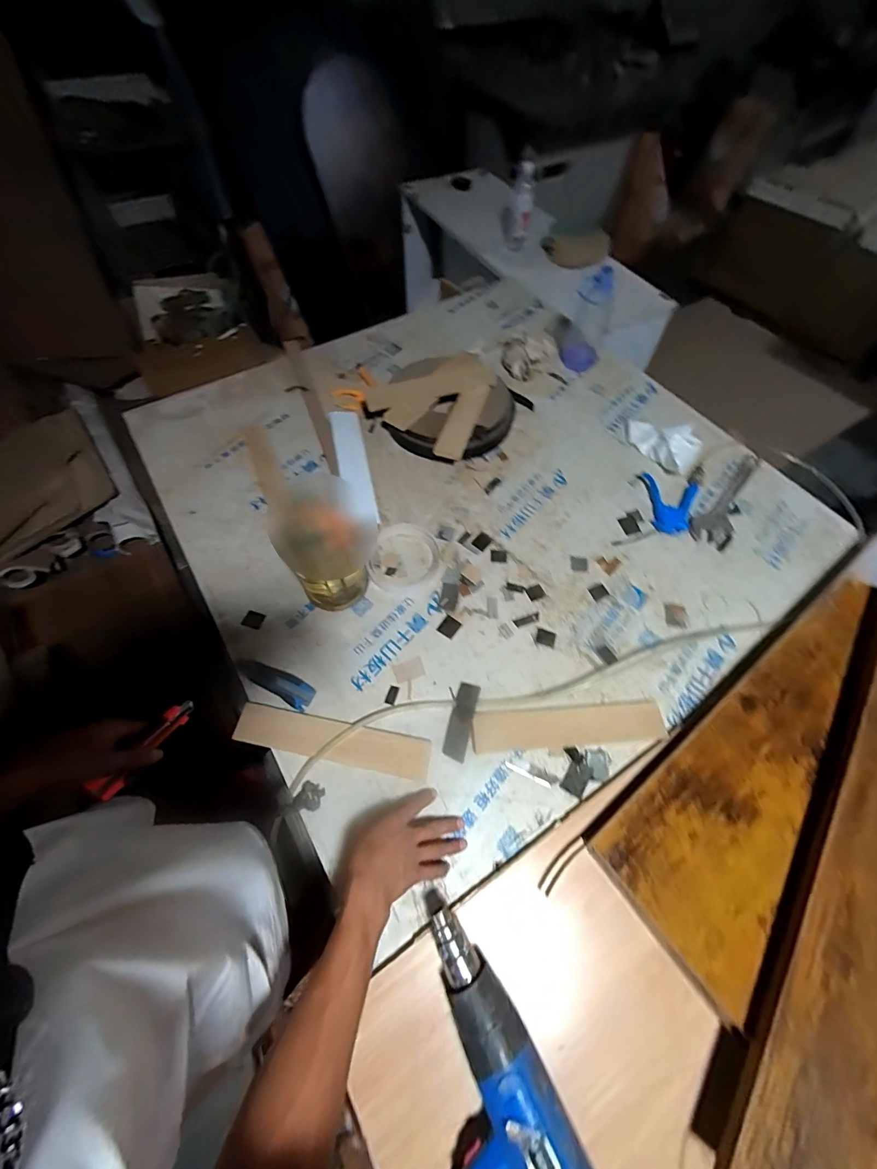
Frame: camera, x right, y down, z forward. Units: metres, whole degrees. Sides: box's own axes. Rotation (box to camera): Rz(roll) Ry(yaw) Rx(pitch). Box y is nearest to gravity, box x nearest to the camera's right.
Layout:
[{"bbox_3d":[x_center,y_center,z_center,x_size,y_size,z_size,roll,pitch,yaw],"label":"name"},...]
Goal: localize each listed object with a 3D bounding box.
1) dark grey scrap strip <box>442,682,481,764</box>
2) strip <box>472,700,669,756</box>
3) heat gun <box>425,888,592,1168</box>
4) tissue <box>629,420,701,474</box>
[{"bbox_3d":[0.037,0.211,0.657,0.033,0.009,0.117,15,61,7],"label":"dark grey scrap strip"},{"bbox_3d":[0.204,0.223,0.657,0.299,0.008,0.060,-4,61,-4],"label":"strip"},{"bbox_3d":[0.014,0.522,0.439,0.184,0.083,0.290,-24,64,-15],"label":"heat gun"},{"bbox_3d":[0.511,-0.333,0.954,0.158,0.036,0.159,33,64,16],"label":"tissue"}]

